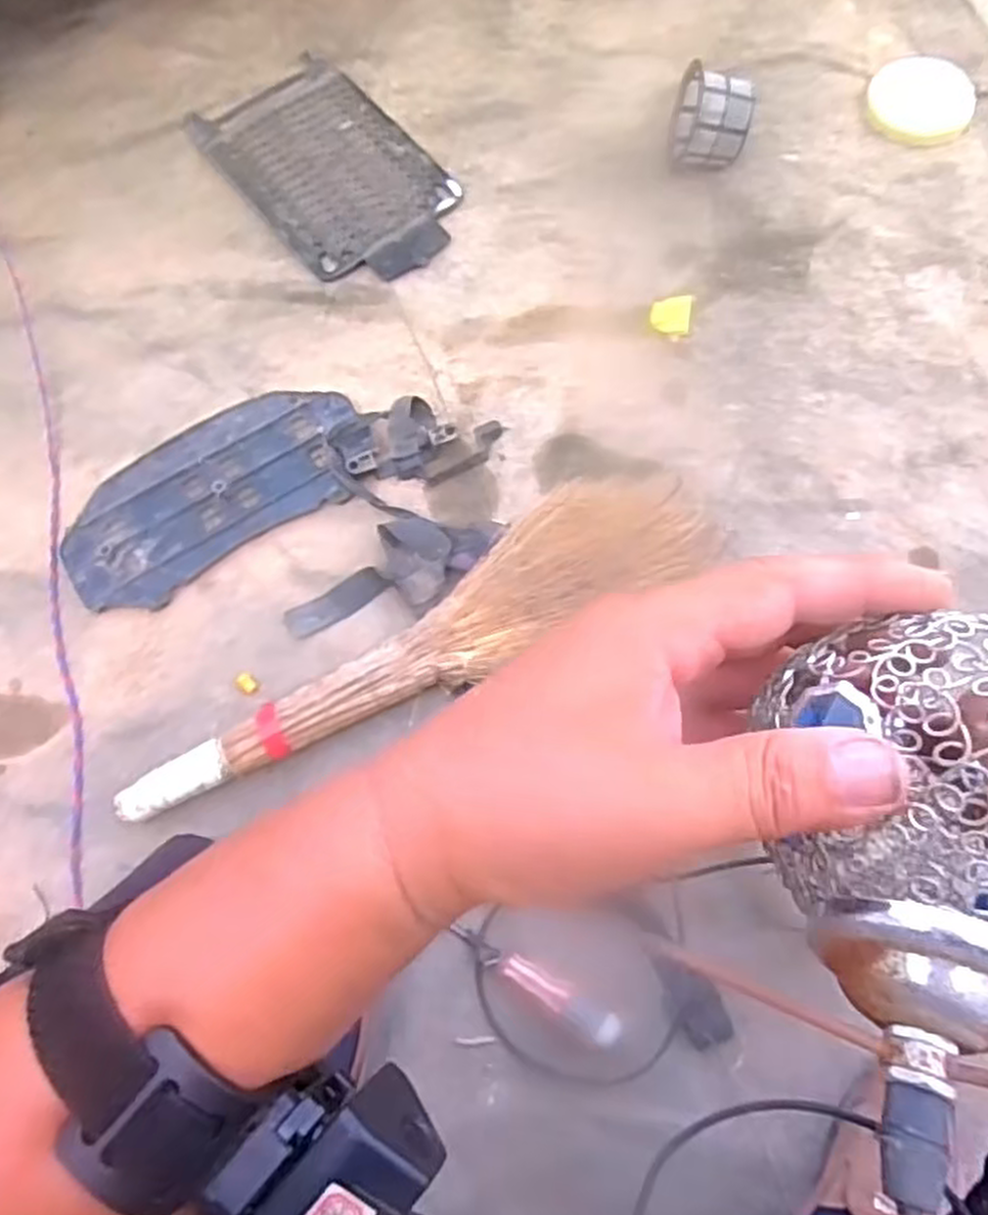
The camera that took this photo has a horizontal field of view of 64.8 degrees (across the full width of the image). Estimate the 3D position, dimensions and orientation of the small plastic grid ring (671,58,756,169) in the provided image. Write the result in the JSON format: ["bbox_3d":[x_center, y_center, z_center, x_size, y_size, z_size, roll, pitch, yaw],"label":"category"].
[{"bbox_3d":[0.268,-0.594,0.970,0.094,0.113,0.093,9,70,7],"label":"small plastic grid ring"}]

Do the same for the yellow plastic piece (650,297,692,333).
[{"bbox_3d":[0.207,-0.343,0.911,0.044,0.015,0.049,5,82,9],"label":"yellow plastic piece"}]

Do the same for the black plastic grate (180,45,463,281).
[{"bbox_3d":[-0.210,-0.570,1.017,0.214,0.016,0.370,-39,74,-10],"label":"black plastic grate"}]

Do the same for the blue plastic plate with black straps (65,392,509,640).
[{"bbox_3d":[-0.233,-0.119,0.859,0.462,0.030,0.284,6,72,5],"label":"blue plastic plate with black straps"}]

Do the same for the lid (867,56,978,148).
[{"bbox_3d":[0.565,-0.671,1.029,0.135,0.024,0.126,-1,72,2],"label":"lid"}]

